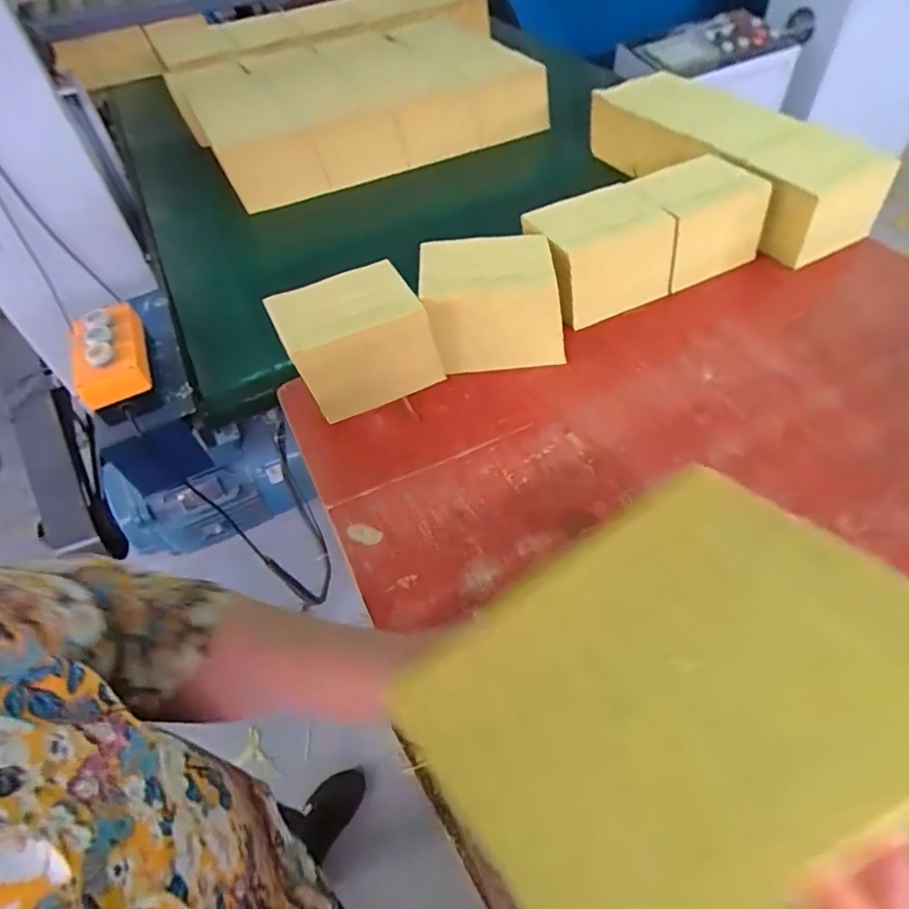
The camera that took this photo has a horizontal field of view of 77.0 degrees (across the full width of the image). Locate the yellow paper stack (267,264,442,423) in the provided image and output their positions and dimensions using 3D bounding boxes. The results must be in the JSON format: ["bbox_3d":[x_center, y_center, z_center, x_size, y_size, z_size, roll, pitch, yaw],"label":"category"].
[{"bbox_3d":[-0.117,-0.132,0.698,0.170,0.123,0.135,-24,52,-15],"label":"yellow paper stack"}]

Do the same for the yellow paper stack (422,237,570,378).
[{"bbox_3d":[0.046,-0.190,0.730,0.165,0.129,0.112,-7,50,-1],"label":"yellow paper stack"}]

